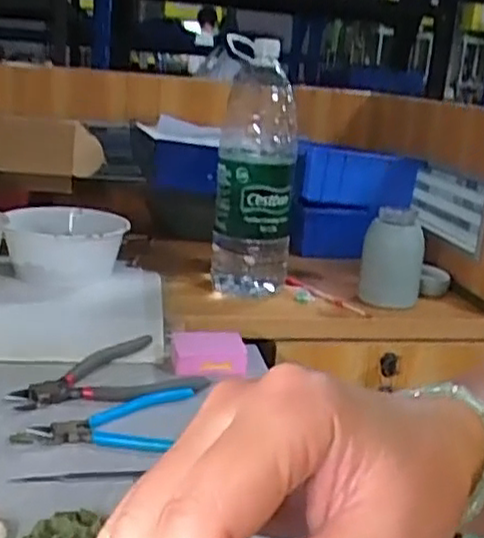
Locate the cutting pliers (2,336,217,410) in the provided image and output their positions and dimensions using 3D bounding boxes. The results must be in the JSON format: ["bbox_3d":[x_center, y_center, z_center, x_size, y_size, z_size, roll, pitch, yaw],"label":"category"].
[{"bbox_3d":[-0.129,0.104,0.648,0.163,0.013,0.115,-10,21,-39],"label":"cutting pliers"}]

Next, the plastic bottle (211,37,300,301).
[{"bbox_3d":[0.018,-0.125,0.901,0.095,0.315,0.113,4,16,2],"label":"plastic bottle"}]

